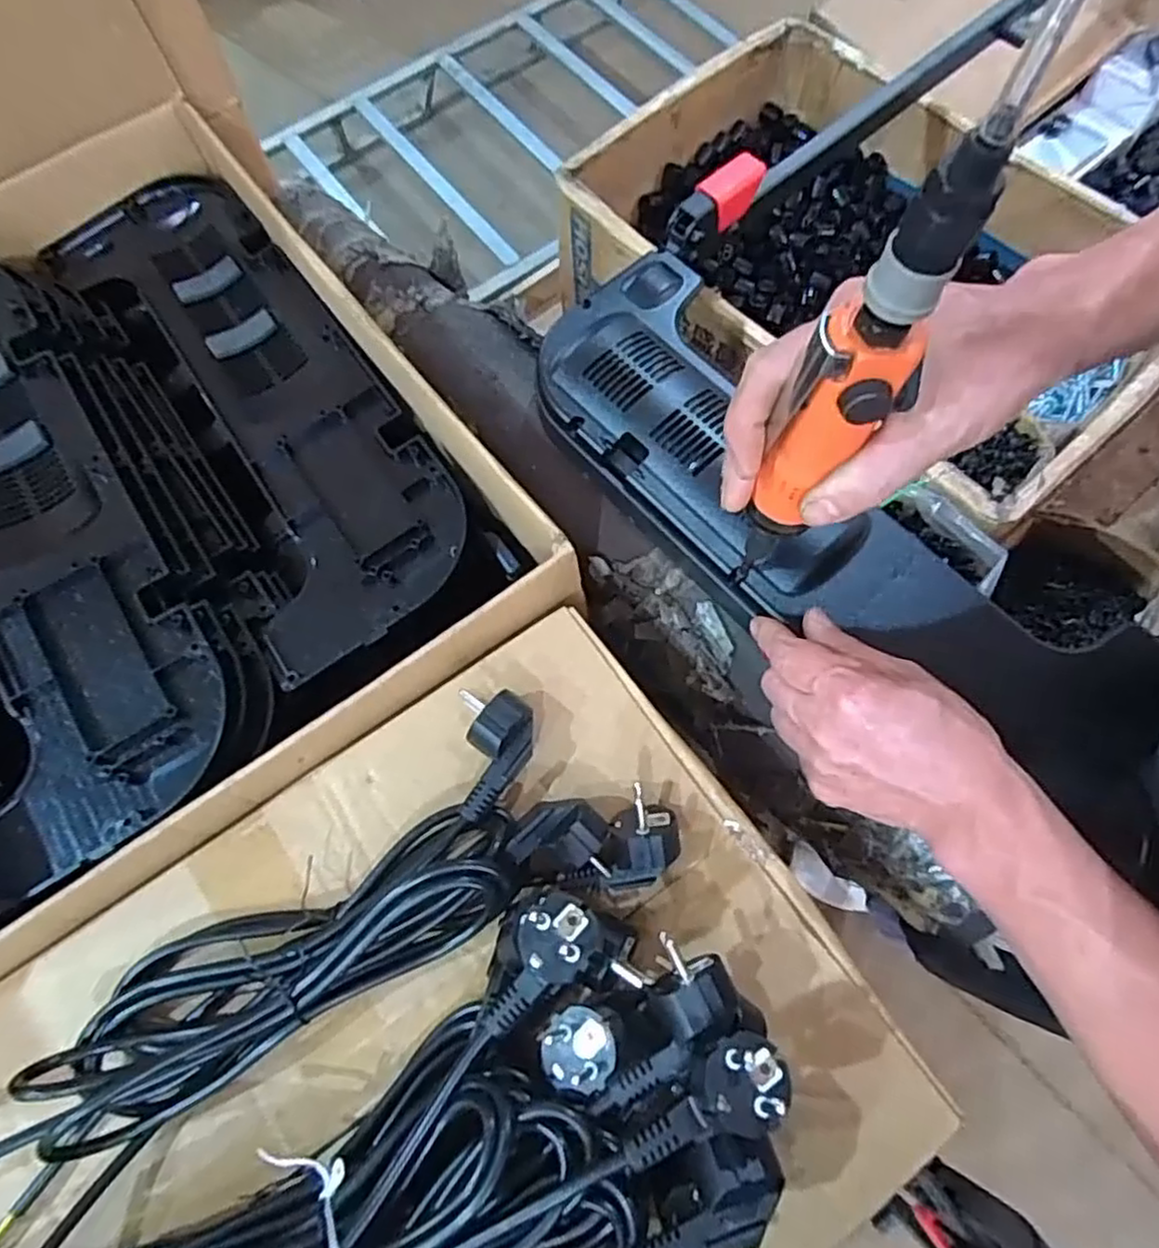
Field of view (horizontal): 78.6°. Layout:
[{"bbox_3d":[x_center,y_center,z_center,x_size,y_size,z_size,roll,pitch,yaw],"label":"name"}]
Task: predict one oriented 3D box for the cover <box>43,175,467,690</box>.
[{"bbox_3d":[-0.258,-0.189,0.551,0.159,0.030,0.479,-34,72,-9],"label":"cover"}]

